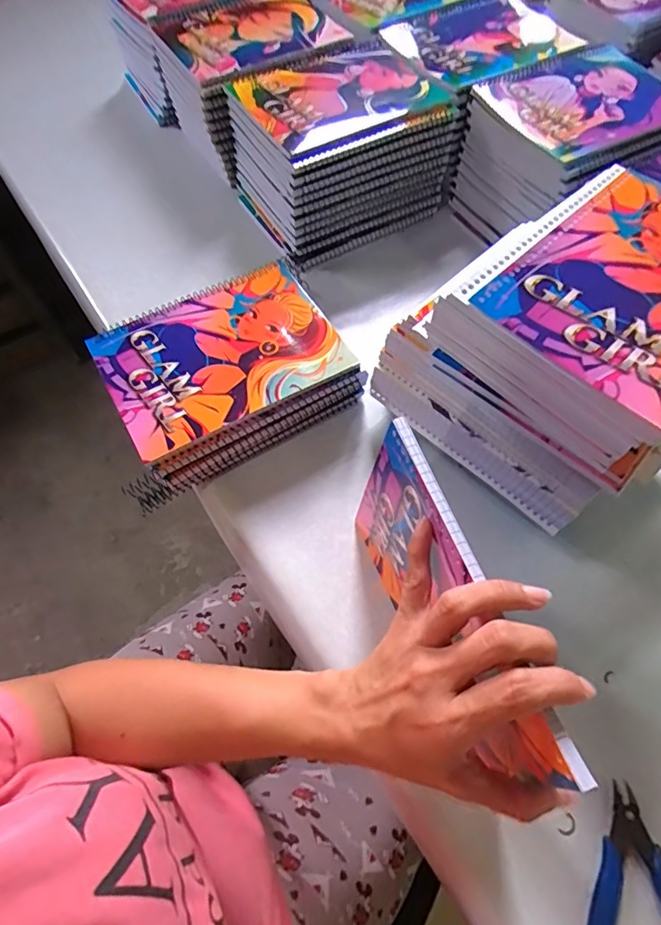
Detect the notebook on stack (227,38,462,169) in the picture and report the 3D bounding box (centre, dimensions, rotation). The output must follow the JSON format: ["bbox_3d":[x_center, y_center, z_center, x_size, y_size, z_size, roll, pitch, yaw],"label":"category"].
[{"bbox_3d":[0.009,-0.391,0.533,0.202,0.016,0.164,-28,68,-15],"label":"notebook on stack"}]

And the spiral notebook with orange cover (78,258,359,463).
[{"bbox_3d":[-0.097,-0.098,0.440,0.197,0.015,0.146,-28,64,-13],"label":"spiral notebook with orange cover"}]

